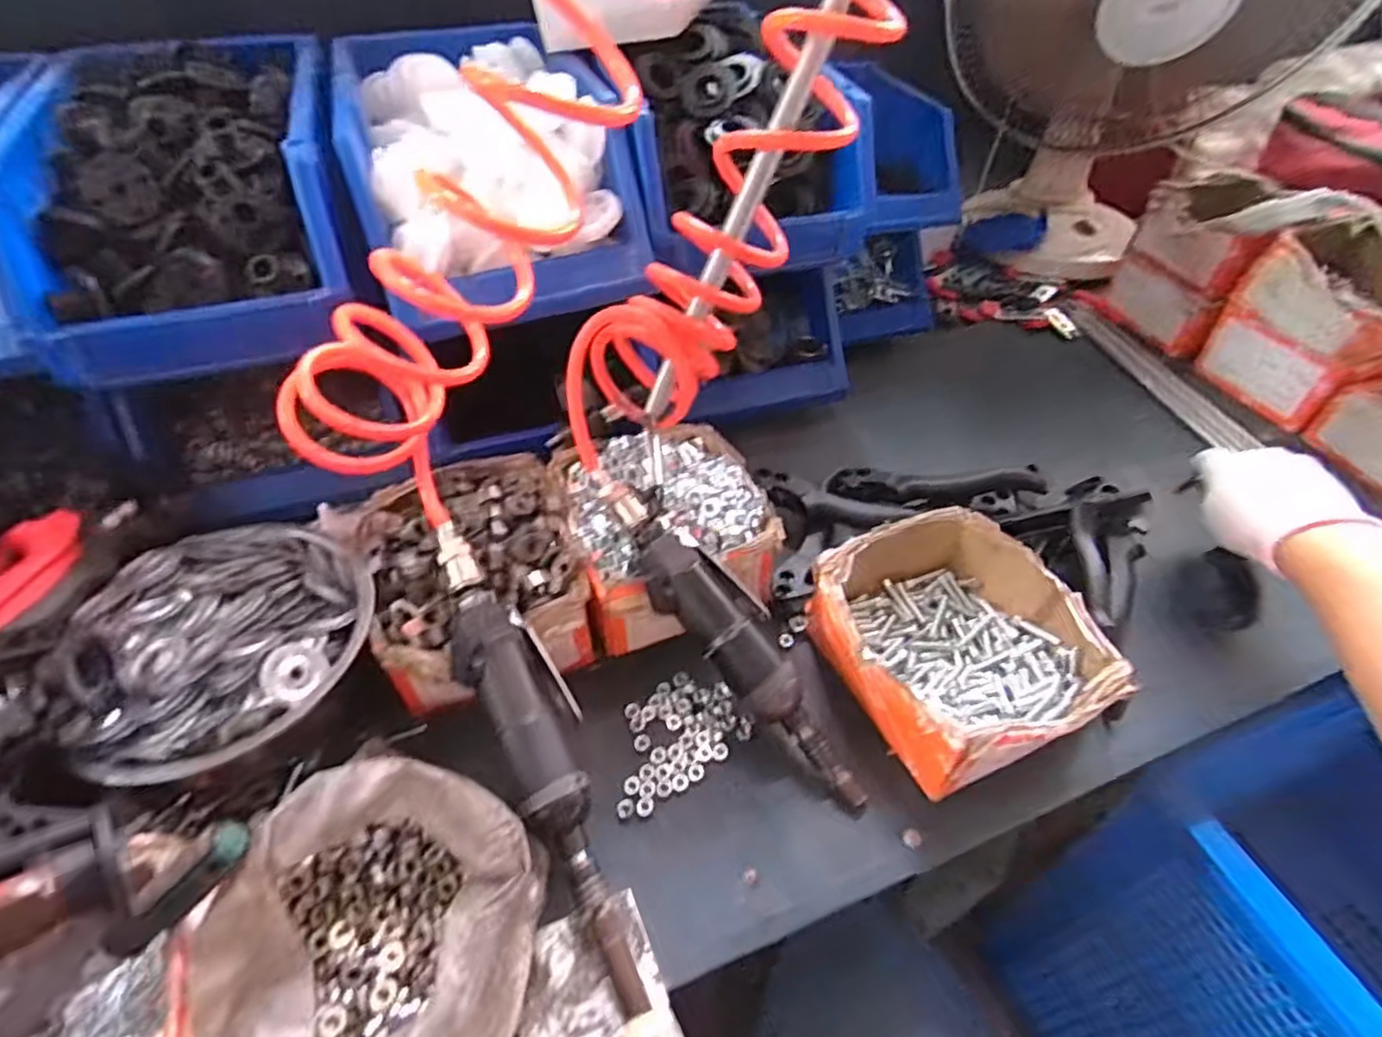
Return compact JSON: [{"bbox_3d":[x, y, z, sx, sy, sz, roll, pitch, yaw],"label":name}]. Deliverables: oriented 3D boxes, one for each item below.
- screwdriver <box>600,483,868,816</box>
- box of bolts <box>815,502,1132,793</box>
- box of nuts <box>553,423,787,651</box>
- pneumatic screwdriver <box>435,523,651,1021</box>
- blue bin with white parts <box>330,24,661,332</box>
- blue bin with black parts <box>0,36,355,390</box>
[{"bbox_3d":[0.028,0.077,0.454,0.059,0.035,0.253,-31,77,-28],"label":"screwdriver"},{"bbox_3d":[0.174,0.087,0.469,0.148,0.084,0.169,-19,50,-20],"label":"box of bolts"},{"bbox_3d":[-0.021,0.007,0.531,0.149,0.070,0.175,-16,49,-17],"label":"box of nuts"},{"bbox_3d":[-0.089,0.127,0.402,0.052,0.033,0.285,-20,68,-21],"label":"pneumatic screwdriver"},{"bbox_3d":[-0.180,-0.298,0.575,0.197,0.110,0.342,-17,49,-18],"label":"blue bin with white parts"},{"bbox_3d":[-0.380,-0.256,0.536,0.203,0.124,0.323,-14,48,-15],"label":"blue bin with black parts"}]

